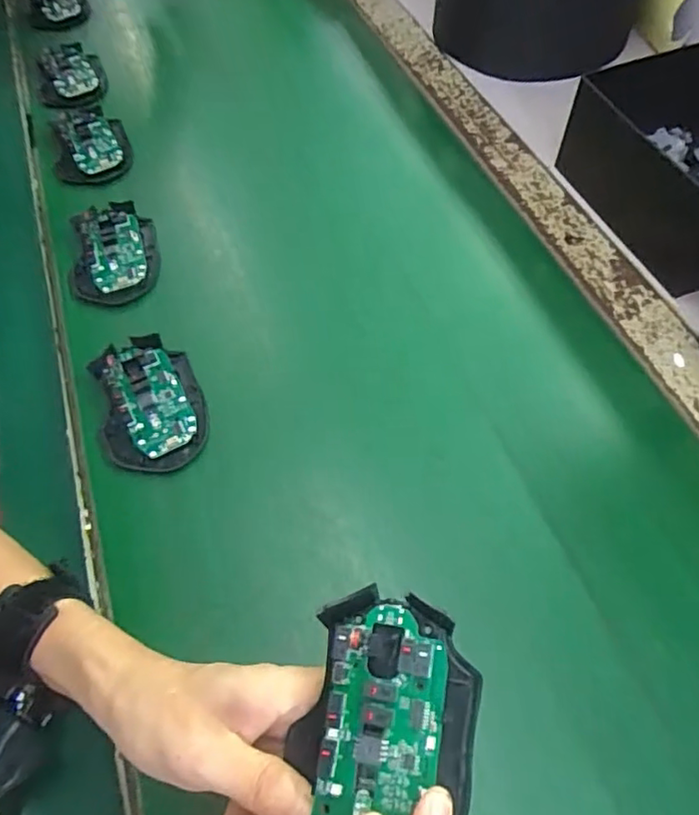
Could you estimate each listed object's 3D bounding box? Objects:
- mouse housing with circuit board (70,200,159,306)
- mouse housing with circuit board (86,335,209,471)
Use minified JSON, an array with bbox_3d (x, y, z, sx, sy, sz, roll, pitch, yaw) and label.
[{"bbox_3d":[-0.211,-0.140,0.525,0.073,0.015,0.113,-8,63,-7],"label":"mouse housing with circuit board"},{"bbox_3d":[-0.148,-0.002,0.437,0.074,0.020,0.117,-16,60,-8],"label":"mouse housing with circuit board"}]

